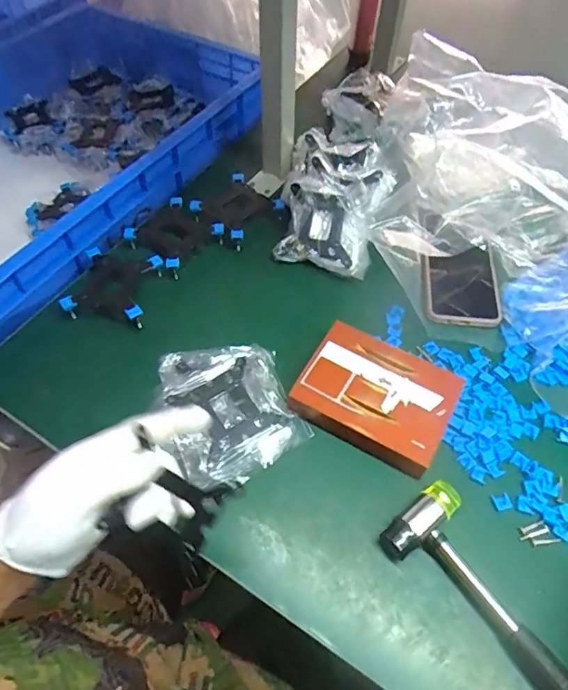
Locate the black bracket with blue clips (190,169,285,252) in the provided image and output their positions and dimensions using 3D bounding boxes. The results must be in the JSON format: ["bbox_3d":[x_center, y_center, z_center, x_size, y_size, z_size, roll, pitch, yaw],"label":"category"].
[{"bbox_3d":[-0.056,-0.167,0.616,0.080,0.028,0.088,37,64,22],"label":"black bracket with blue clips"}]

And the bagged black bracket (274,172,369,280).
[{"bbox_3d":[0.051,-0.136,0.579,0.106,0.030,0.097,15,94,12],"label":"bagged black bracket"}]

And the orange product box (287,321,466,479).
[{"bbox_3d":[0.090,0.046,0.474,0.138,0.029,0.106,23,60,16],"label":"orange product box"}]

